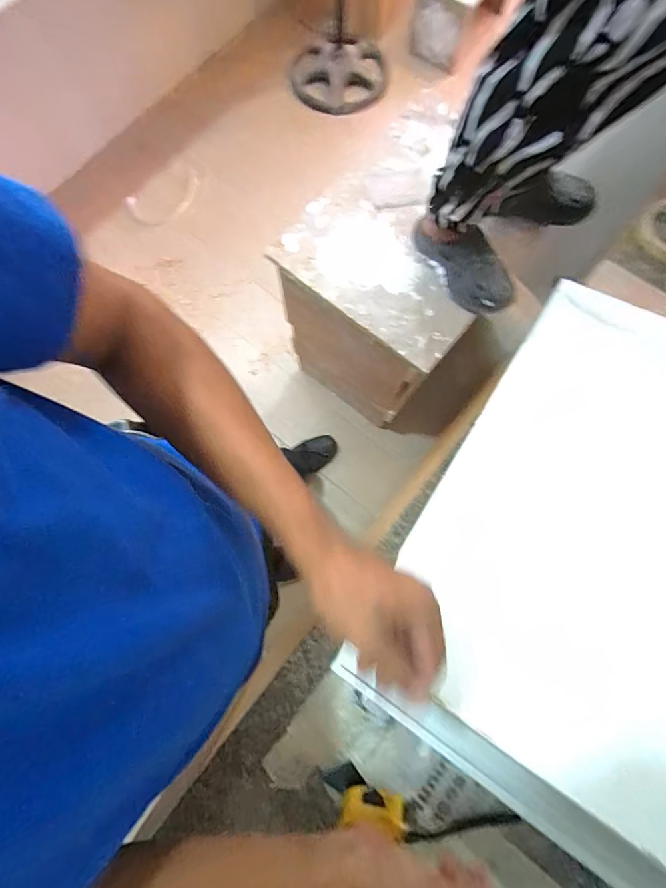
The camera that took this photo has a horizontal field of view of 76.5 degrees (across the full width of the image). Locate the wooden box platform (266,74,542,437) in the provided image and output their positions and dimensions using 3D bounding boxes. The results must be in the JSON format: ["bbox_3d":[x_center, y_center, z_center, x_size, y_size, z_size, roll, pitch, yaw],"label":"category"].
[{"bbox_3d":[0.191,-0.420,1.198,0.432,0.546,0.532,41,80,8],"label":"wooden box platform"}]

